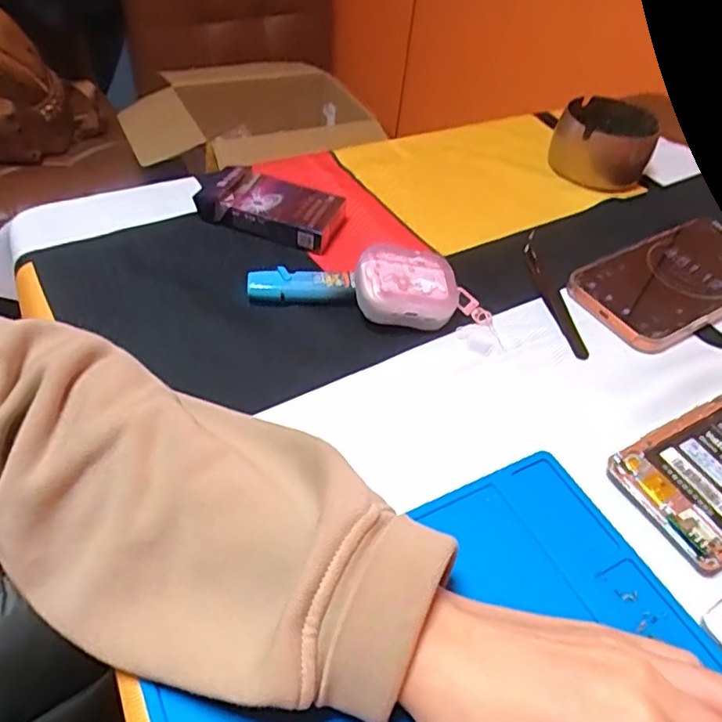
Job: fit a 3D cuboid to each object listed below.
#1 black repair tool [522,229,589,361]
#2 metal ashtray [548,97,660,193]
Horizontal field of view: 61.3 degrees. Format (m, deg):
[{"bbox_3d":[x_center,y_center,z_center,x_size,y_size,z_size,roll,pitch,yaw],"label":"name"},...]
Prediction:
[{"bbox_3d":[0.134,-0.051,0.432,0.017,0.007,0.126,-3,48,-9],"label":"black repair tool"},{"bbox_3d":[0.216,-0.196,0.547,0.084,0.045,0.084,17,48,9],"label":"metal ashtray"}]

